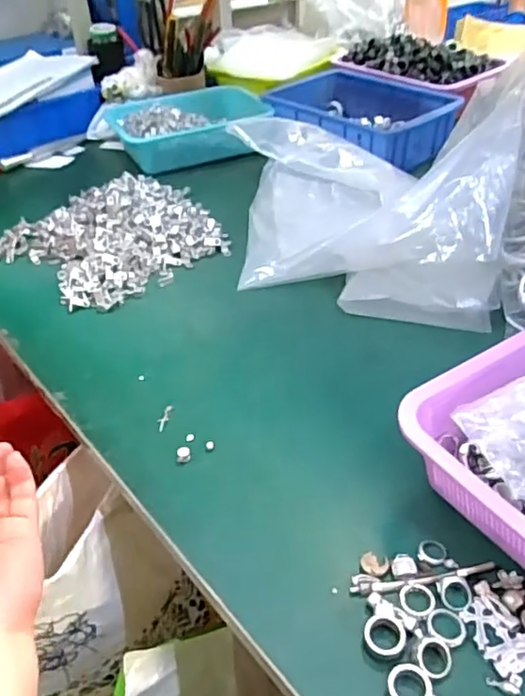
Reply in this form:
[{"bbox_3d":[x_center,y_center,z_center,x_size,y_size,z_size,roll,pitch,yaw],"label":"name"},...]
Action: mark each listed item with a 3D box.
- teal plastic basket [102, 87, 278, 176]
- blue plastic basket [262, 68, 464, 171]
[{"bbox_3d":[-0.124,-0.381,1.044,0.268,0.080,0.167,-7,39,-5],"label":"teal plastic basket"},{"bbox_3d":[0.157,-0.406,1.047,0.196,0.076,0.320,-30,46,-30],"label":"blue plastic basket"}]

